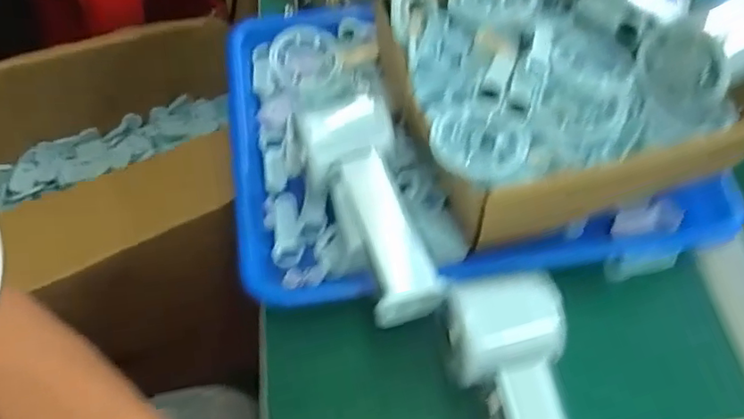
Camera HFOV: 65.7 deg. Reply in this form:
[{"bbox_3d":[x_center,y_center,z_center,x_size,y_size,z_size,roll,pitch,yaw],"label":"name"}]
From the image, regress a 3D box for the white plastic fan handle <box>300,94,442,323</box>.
[{"bbox_3d":[-0.001,-0.001,0.361,0.060,0.046,0.146,-14,59,-13],"label":"white plastic fan handle"}]

